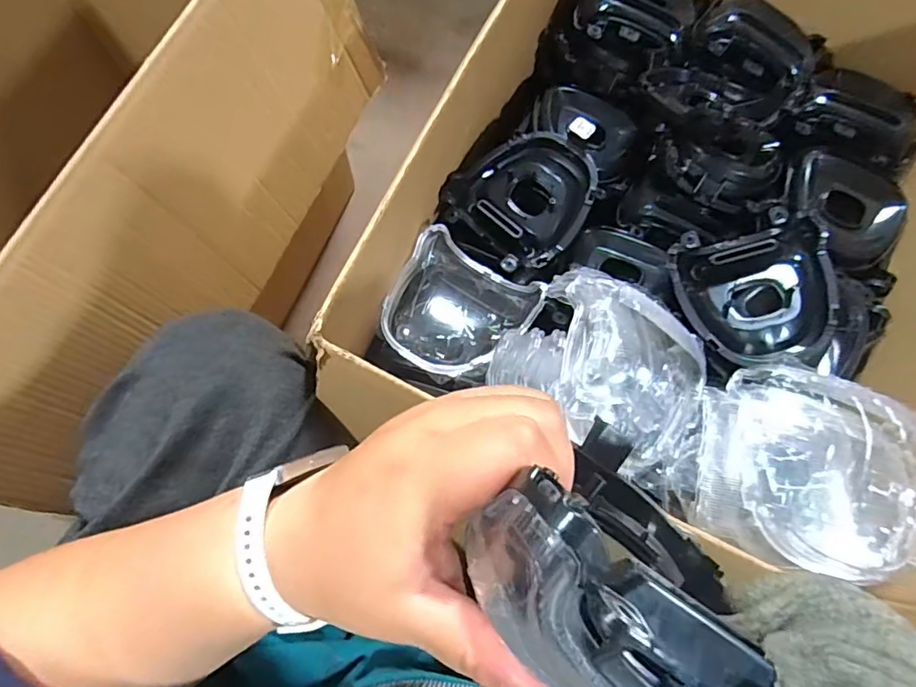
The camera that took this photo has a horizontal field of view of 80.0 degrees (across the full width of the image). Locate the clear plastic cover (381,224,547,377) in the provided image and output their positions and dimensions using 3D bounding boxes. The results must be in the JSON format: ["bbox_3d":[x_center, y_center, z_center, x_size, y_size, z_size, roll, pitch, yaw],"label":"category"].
[{"bbox_3d":[-0.001,-0.034,0.534,0.137,0.053,0.114,30,73,8],"label":"clear plastic cover"}]

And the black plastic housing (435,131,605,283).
[{"bbox_3d":[0.065,-0.146,0.550,0.132,0.046,0.149,40,92,15],"label":"black plastic housing"}]

